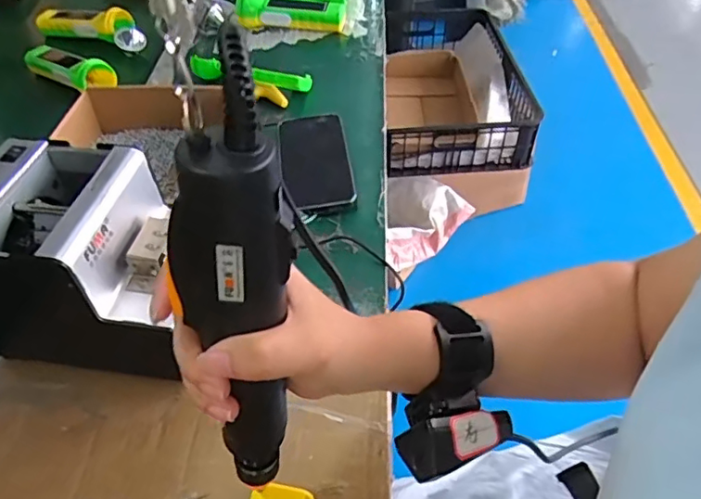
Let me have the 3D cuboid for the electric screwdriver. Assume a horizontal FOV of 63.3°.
[{"bbox_3d":[-0.050,0.027,0.259,0.045,0.232,0.035,-15,44,-21],"label":"electric screwdriver"}]

